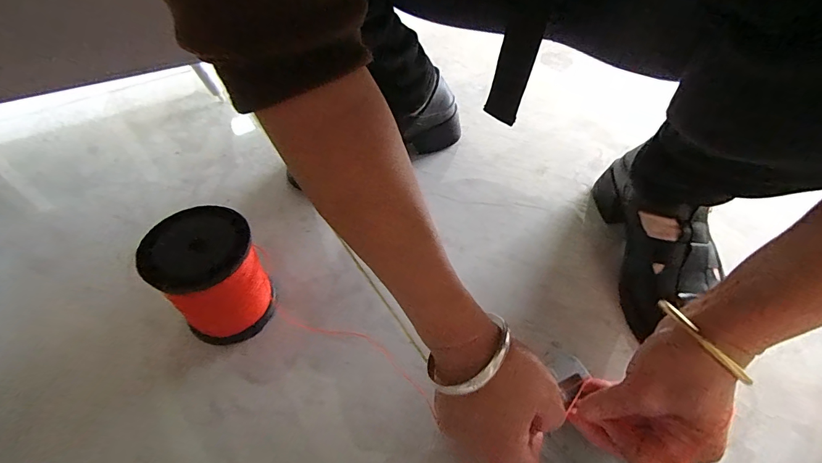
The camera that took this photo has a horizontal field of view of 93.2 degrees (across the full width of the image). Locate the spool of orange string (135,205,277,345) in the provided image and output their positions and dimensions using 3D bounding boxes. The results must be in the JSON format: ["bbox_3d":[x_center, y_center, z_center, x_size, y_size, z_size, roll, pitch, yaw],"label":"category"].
[{"bbox_3d":[-0.178,0.045,0.361,0.082,0.112,0.084,-1,49,1],"label":"spool of orange string"}]

